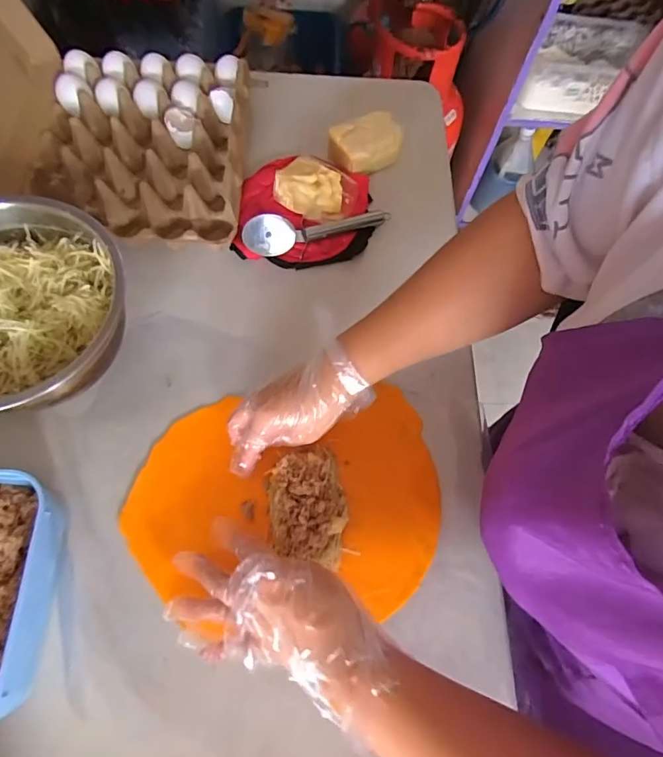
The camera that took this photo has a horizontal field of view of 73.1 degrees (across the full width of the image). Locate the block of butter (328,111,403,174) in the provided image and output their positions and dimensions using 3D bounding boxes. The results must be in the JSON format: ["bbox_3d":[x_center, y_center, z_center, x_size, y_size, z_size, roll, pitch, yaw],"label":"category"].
[{"bbox_3d":[0.048,-0.307,0.580,0.091,0.040,0.056,-25,71,-13],"label":"block of butter"}]

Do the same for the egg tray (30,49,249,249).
[{"bbox_3d":[-0.228,-0.284,0.550,0.240,0.060,0.269,2,67,-2],"label":"egg tray"}]

